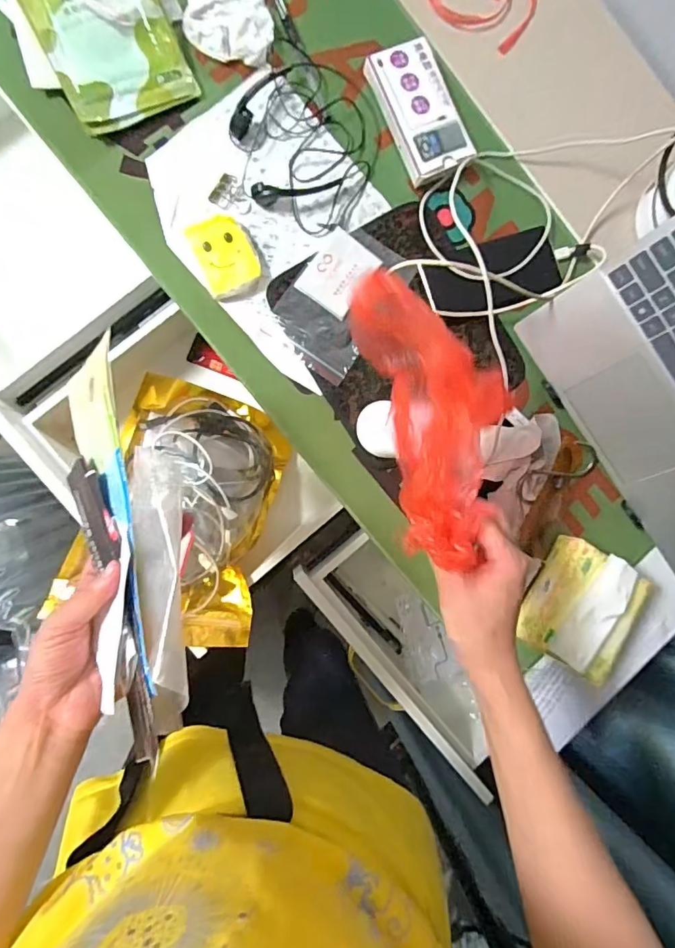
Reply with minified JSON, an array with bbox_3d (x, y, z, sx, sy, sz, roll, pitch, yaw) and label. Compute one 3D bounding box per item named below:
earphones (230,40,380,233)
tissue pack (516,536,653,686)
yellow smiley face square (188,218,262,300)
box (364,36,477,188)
[{"bbox_3d":[-0.029,-0.346,0.518,0.145,0.022,0.166,25,85,-6],"label":"earphones"},{"bbox_3d":[0.254,0.140,0.518,0.094,0.063,0.122,31,85,-6],"label":"tissue pack"},{"bbox_3d":[-0.110,-0.220,0.505,0.058,0.019,0.074,-23,92,-8],"label":"yellow smiley face square"},{"bbox_3d":[0.089,-0.382,0.533,0.072,0.027,0.135,-26,92,-8],"label":"box"}]

